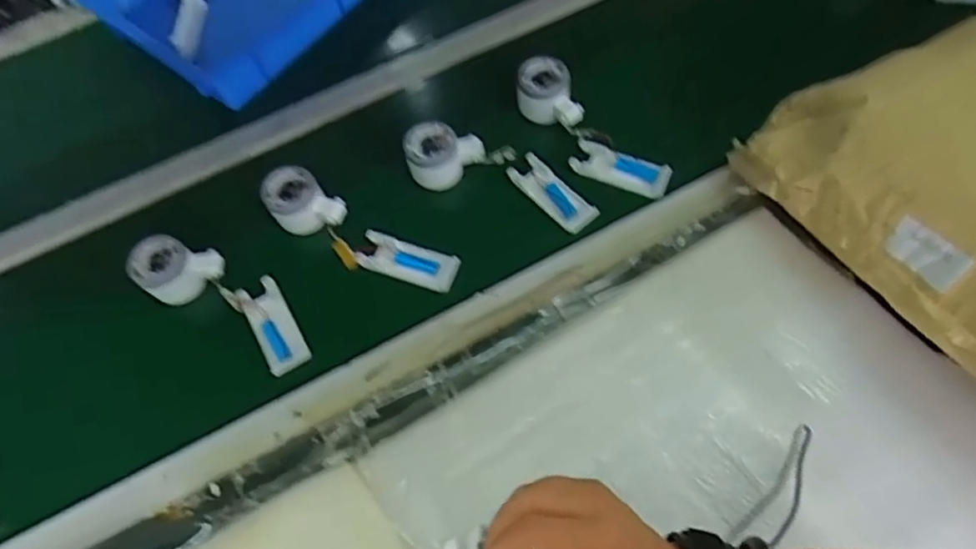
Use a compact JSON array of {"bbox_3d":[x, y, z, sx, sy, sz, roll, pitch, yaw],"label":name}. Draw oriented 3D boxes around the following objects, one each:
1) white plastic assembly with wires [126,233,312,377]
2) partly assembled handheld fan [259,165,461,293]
[{"bbox_3d":[-0.272,0.026,0.649,0.212,0.044,0.079,33,69,3],"label":"white plastic assembly with wires"},{"bbox_3d":[-0.140,-0.045,0.658,0.227,0.045,0.059,27,68,15],"label":"partly assembled handheld fan"}]

